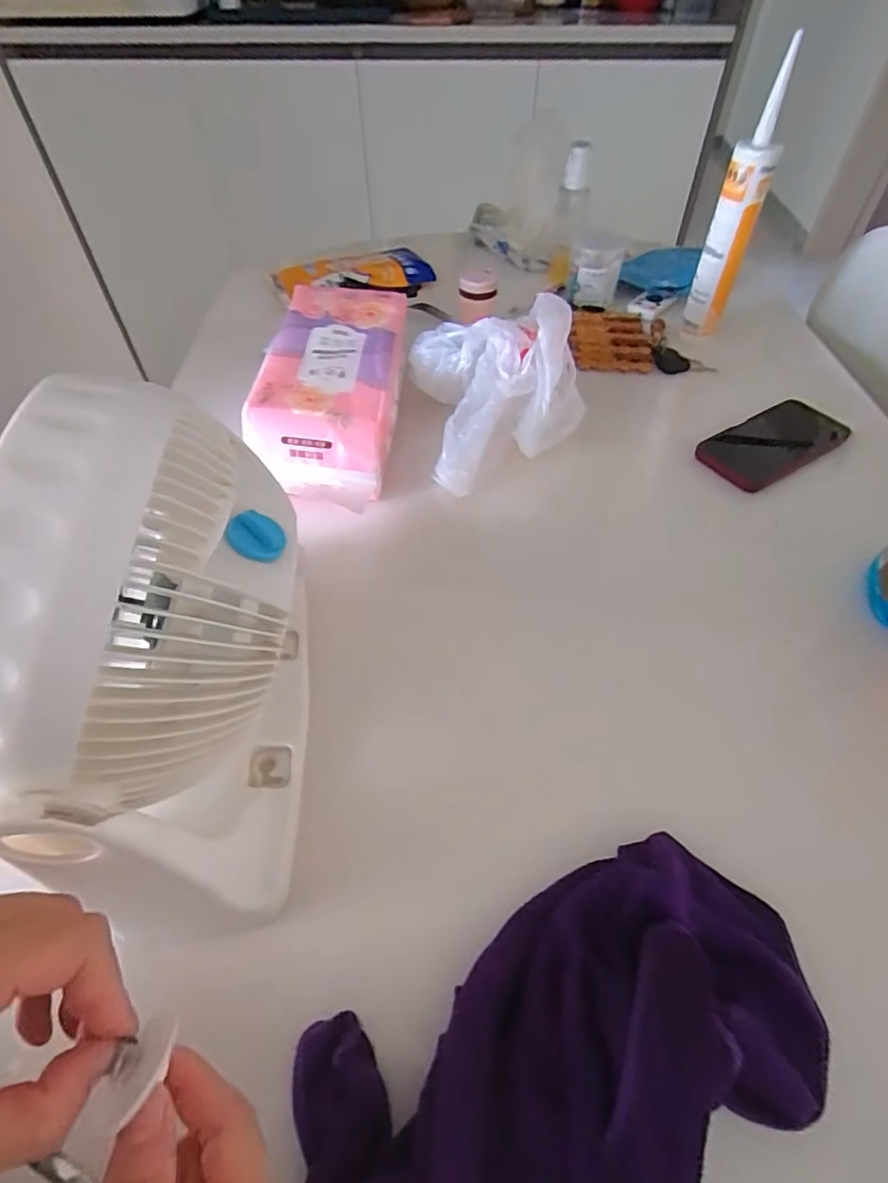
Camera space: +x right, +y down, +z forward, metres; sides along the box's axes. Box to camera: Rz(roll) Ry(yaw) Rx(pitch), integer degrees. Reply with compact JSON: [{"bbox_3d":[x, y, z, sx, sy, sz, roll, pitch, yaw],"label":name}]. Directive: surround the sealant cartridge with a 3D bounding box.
[{"bbox_3d":[0.337,-0.433,0.660,0.048,0.274,0.044,19,54,15],"label":"sealant cartridge"}]

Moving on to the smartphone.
[{"bbox_3d":[0.353,-0.162,0.609,0.167,0.007,0.078,-26,55,-19],"label":"smartphone"}]

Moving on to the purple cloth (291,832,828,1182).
[{"bbox_3d":[0.062,0.234,0.280,0.264,0.044,0.137,-21,54,-16],"label":"purple cloth"}]

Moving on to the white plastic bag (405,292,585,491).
[{"bbox_3d":[0.060,-0.225,0.589,0.173,0.107,0.192,-9,52,-7],"label":"white plastic bag"}]

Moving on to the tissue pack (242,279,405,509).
[{"bbox_3d":[-0.112,-0.213,0.599,0.137,0.085,0.280,0,51,1],"label":"tissue pack"}]

